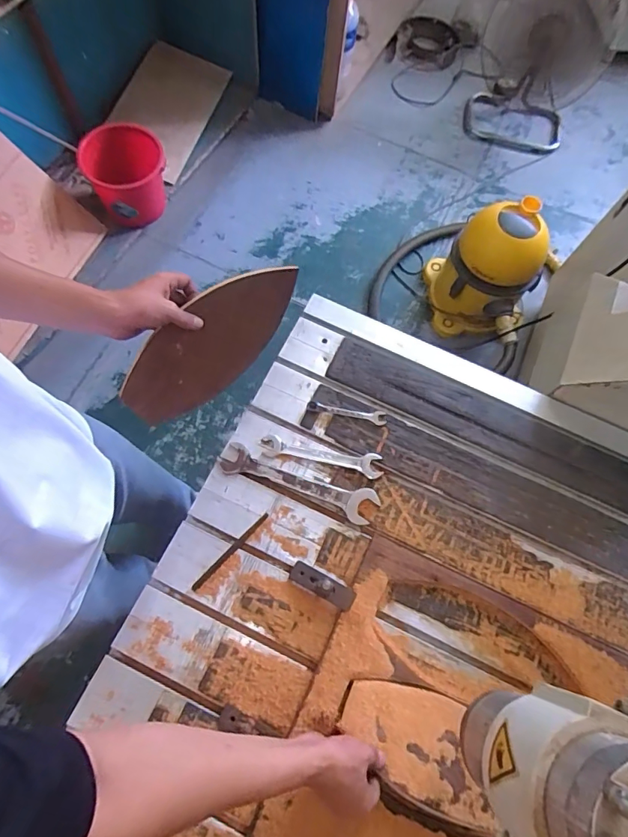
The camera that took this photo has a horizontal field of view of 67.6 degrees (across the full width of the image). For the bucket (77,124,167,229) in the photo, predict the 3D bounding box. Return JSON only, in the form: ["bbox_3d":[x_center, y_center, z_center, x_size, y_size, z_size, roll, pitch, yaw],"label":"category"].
[{"bbox_3d":[-0.640,-0.814,1.651,0.261,0.289,0.262,1,69,-2],"label":"bucket"}]

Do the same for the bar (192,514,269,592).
[{"bbox_3d":[-0.123,0.196,0.693,0.011,0.004,0.146,42,73,13],"label":"bar"}]

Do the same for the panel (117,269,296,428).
[{"bbox_3d":[-0.141,-0.102,0.643,0.283,0.017,0.107,-39,108,2],"label":"panel"}]

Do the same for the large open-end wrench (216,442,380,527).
[{"bbox_3d":[-0.025,0.100,0.731,0.249,0.011,0.053,19,69,5],"label":"large open-end wrench"}]

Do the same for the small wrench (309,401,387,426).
[{"bbox_3d":[0.055,-0.011,0.779,0.130,0.008,0.023,11,68,2],"label":"small wrench"}]

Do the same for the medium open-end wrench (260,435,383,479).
[{"bbox_3d":[0.013,0.057,0.752,0.192,0.005,0.039,13,69,2],"label":"medium open-end wrench"}]

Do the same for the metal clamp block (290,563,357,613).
[{"bbox_3d":[0.013,0.235,0.660,0.097,0.044,0.032,27,70,8],"label":"metal clamp block"}]

